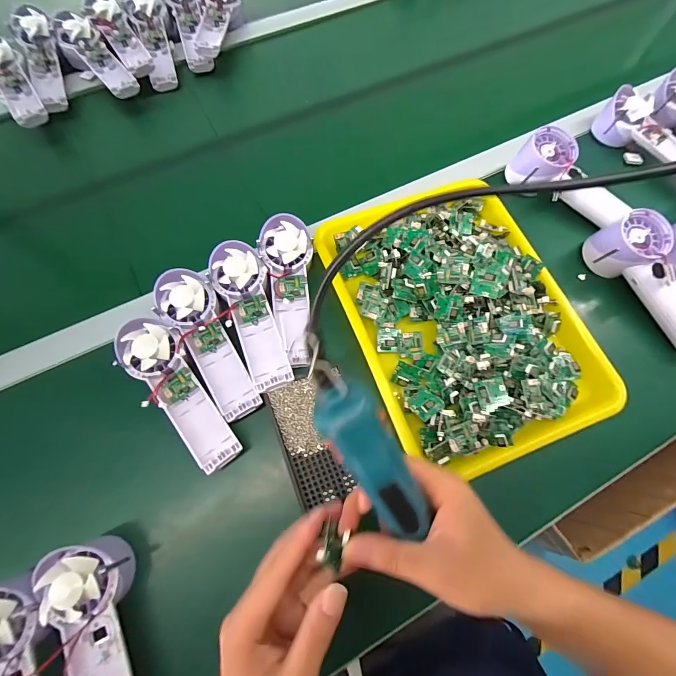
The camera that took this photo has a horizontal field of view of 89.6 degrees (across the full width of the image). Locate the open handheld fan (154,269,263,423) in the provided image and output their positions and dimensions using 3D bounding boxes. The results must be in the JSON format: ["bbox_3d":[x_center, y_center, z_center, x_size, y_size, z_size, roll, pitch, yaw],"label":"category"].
[{"bbox_3d":[-0.137,0.002,0.367,0.055,0.035,0.171,-33,74,-12],"label":"open handheld fan"}]

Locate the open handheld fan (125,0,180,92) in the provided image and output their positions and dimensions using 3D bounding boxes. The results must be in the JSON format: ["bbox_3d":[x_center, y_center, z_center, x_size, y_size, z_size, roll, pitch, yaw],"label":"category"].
[{"bbox_3d":[-0.305,-0.503,0.565,0.069,0.034,0.181,-15,87,-6],"label":"open handheld fan"}]

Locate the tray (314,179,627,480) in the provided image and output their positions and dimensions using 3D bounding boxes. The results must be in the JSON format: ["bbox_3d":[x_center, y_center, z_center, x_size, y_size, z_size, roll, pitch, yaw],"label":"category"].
[{"bbox_3d":[0.143,-0.034,0.401,0.252,0.069,0.340,-19,72,-8],"label":"tray"}]

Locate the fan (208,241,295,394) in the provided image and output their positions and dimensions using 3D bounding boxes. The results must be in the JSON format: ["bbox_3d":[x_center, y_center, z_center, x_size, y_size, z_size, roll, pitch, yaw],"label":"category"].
[{"bbox_3d":[-0.093,-0.028,0.375,0.058,0.025,0.170,-21,72,-8],"label":"fan"}]

